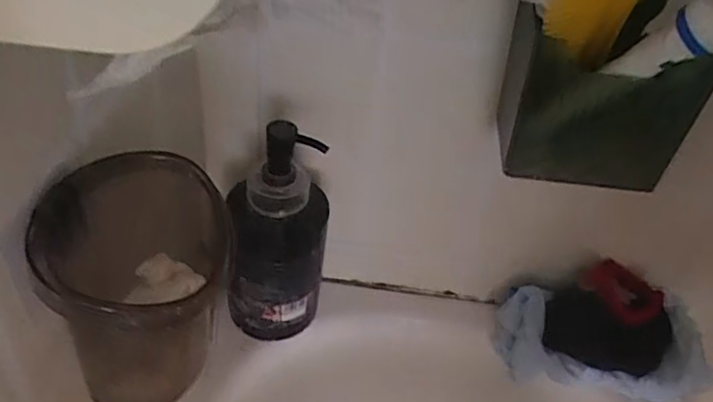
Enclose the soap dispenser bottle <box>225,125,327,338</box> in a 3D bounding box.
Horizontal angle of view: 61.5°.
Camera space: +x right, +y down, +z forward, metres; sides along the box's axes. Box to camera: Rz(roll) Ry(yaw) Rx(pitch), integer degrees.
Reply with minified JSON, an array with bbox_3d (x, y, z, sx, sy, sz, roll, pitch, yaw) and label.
[{"bbox_3d":[-0.061,0.035,0.474,0.076,0.198,0.064,-1,41,-8],"label":"soap dispenser bottle"}]

